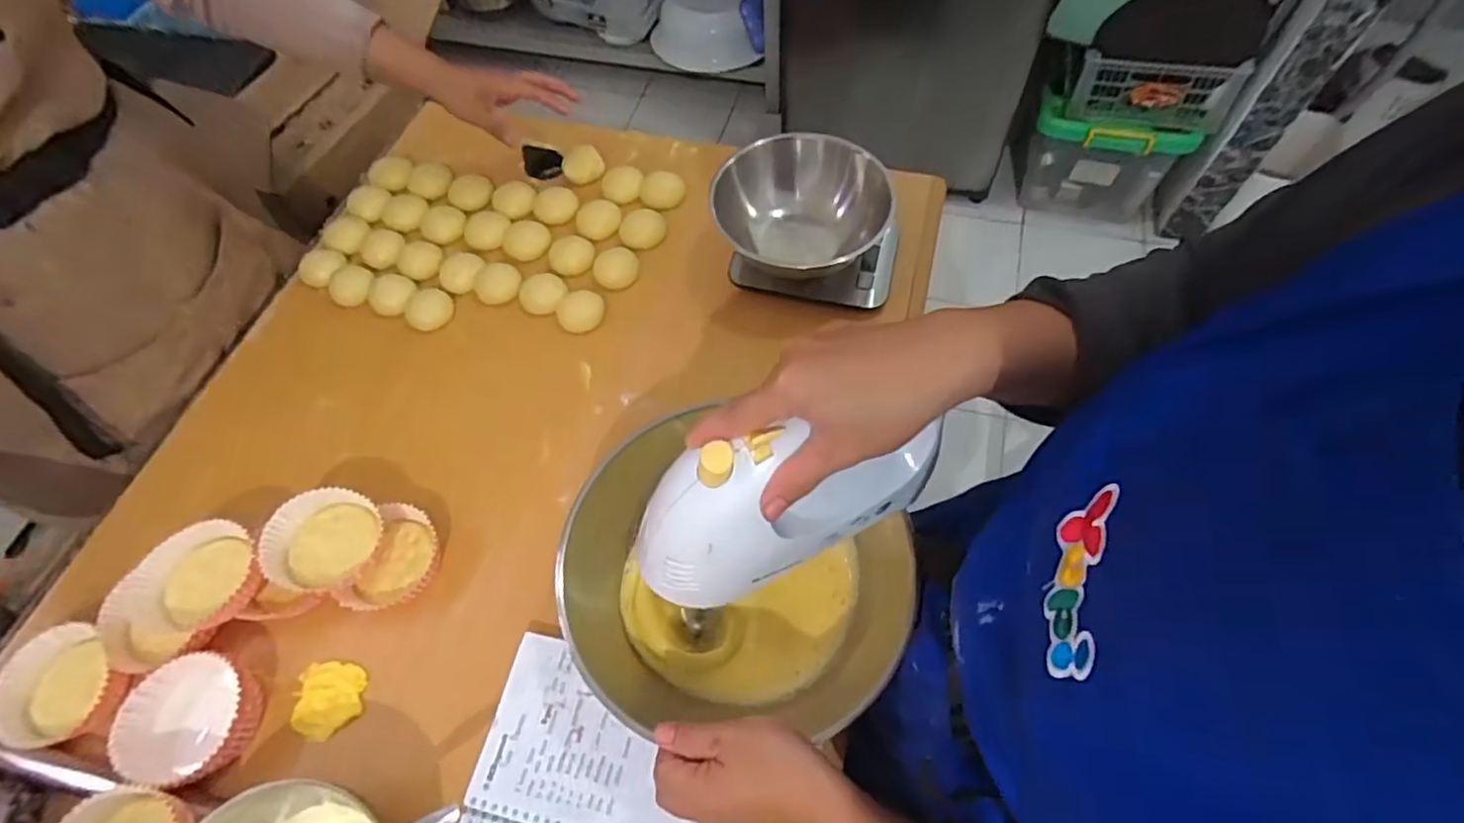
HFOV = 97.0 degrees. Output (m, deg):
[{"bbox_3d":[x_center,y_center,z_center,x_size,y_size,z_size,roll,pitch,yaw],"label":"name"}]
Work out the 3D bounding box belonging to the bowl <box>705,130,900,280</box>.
[{"bbox_3d":[0.078,-0.206,0.697,0.174,0.094,0.162,-1,62,2],"label":"bowl"}]

